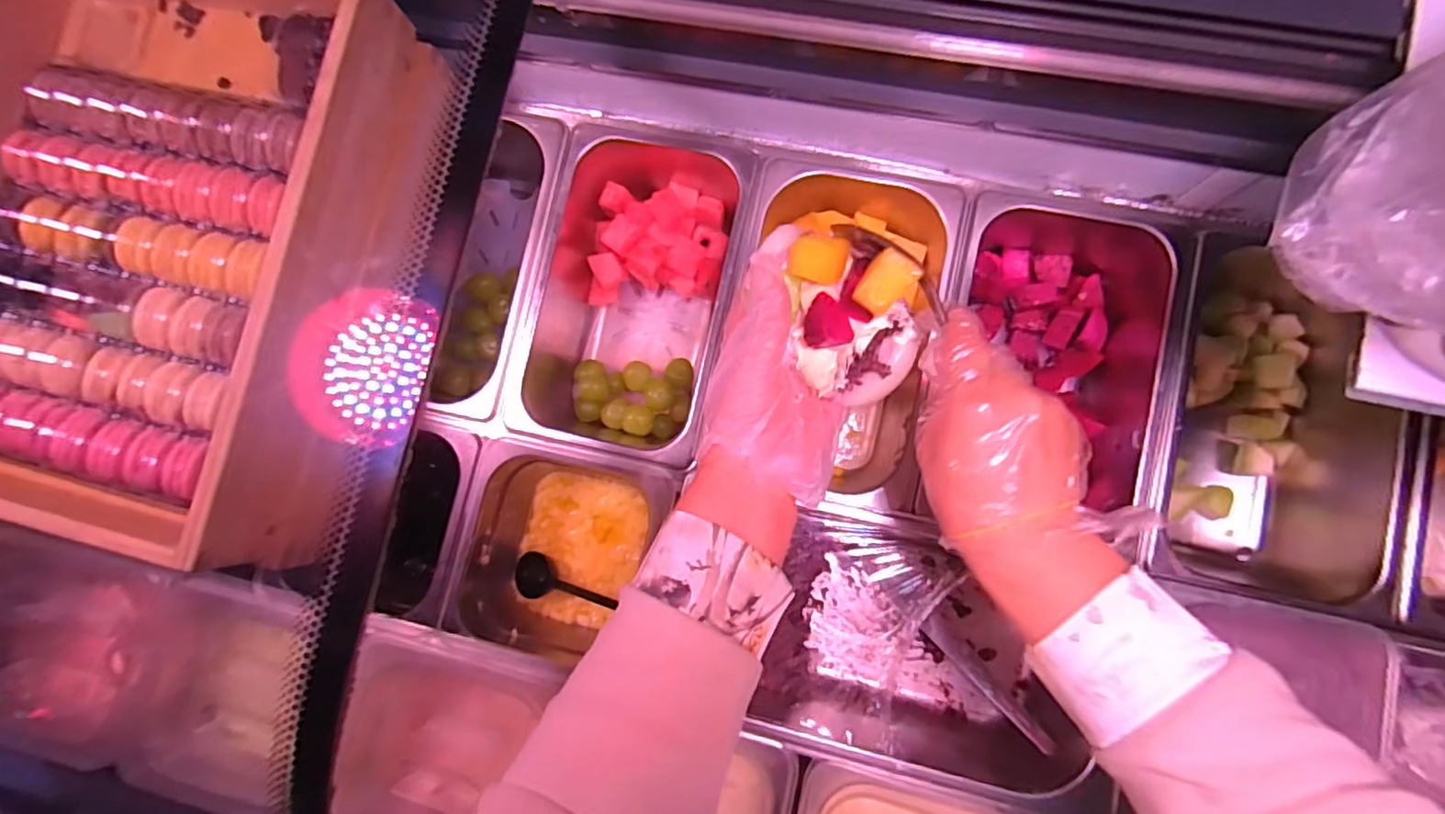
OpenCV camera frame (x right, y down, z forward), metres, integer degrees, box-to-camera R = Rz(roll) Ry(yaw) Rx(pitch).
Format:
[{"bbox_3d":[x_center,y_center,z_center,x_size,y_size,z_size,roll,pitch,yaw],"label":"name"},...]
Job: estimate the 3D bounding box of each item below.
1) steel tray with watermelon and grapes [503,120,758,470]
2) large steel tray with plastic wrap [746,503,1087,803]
[{"bbox_3d":[-0.069,-0.095,0.548,0.165,0.099,0.275,12,85,5],"label":"steel tray with watermelon and grapes"},{"bbox_3d":[0.166,0.191,0.492,0.256,0.100,0.167,13,85,5],"label":"large steel tray with plastic wrap"}]

